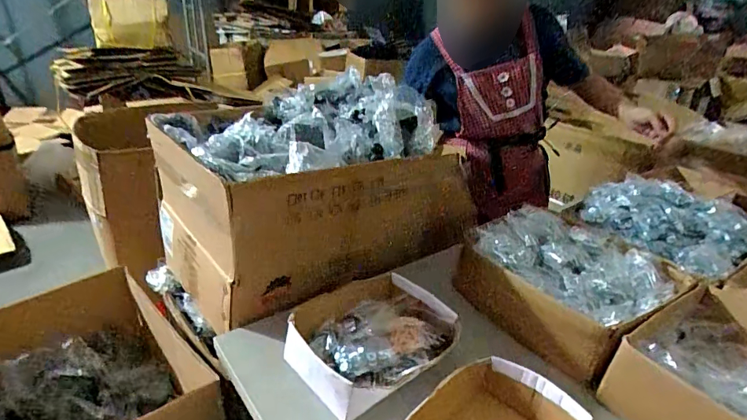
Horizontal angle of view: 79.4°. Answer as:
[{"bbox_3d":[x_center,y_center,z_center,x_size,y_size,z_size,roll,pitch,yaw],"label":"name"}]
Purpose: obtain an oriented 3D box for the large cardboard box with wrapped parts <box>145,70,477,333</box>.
[{"bbox_3d":[-0.157,-0.068,0.905,0.453,0.329,0.402,-13,32,-32],"label":"large cardboard box with wrapped parts"}]

